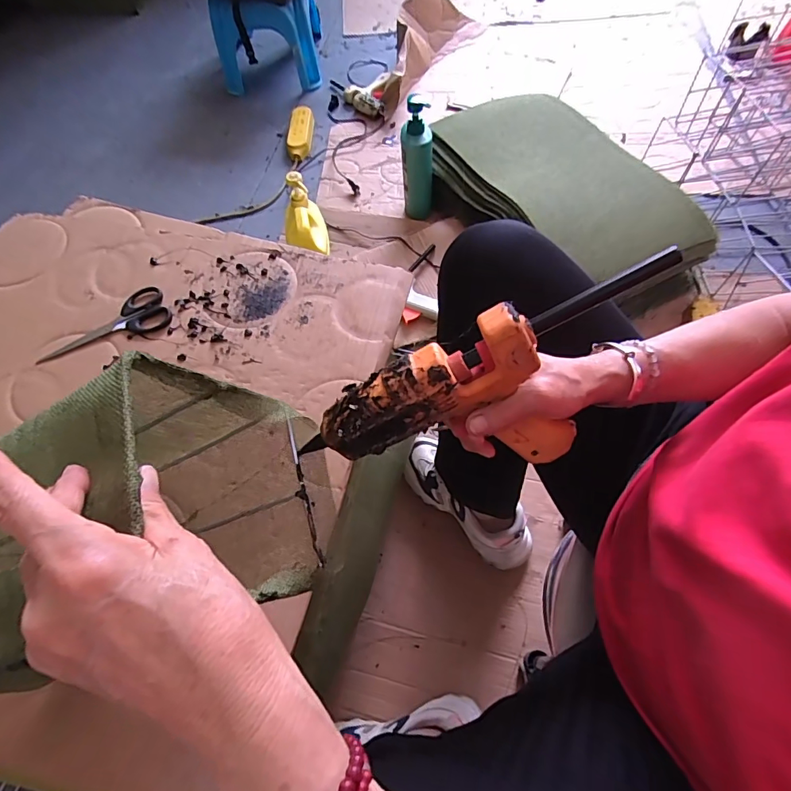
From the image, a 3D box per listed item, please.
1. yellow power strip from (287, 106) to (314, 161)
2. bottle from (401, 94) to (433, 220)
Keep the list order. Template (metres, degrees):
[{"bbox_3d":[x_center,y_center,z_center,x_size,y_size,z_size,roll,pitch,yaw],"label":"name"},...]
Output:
[{"bbox_3d":[-0.259,-0.721,1.242,0.065,0.032,0.204,1,63,4],"label":"yellow power strip"},{"bbox_3d":[0.048,-0.503,0.996,0.067,0.256,0.063,1,63,4],"label":"bottle"}]

